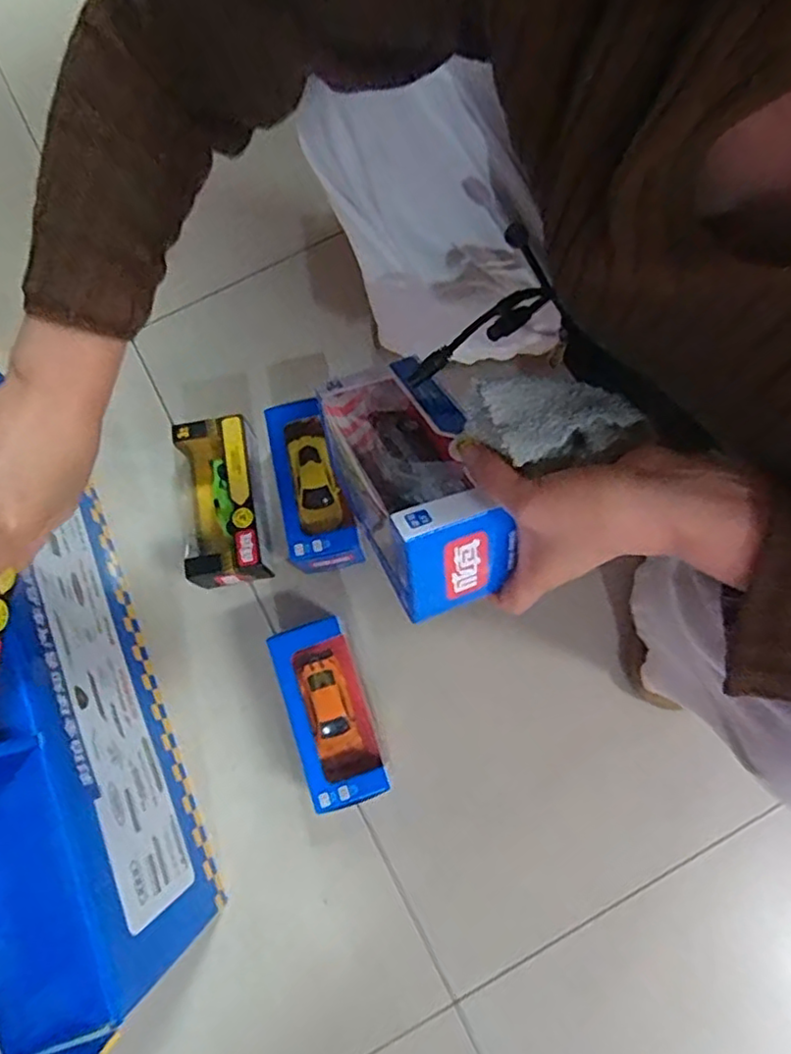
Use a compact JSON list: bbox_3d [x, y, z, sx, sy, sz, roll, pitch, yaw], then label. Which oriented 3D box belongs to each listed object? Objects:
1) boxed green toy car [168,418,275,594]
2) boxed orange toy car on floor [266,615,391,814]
[{"bbox_3d":[-0.192,-0.023,0.697,0.098,0.074,0.171,-8,76,-3],"label":"boxed green toy car"},{"bbox_3d":[-0.065,0.181,0.643,0.072,0.080,0.165,-18,76,-5],"label":"boxed orange toy car on floor"}]

